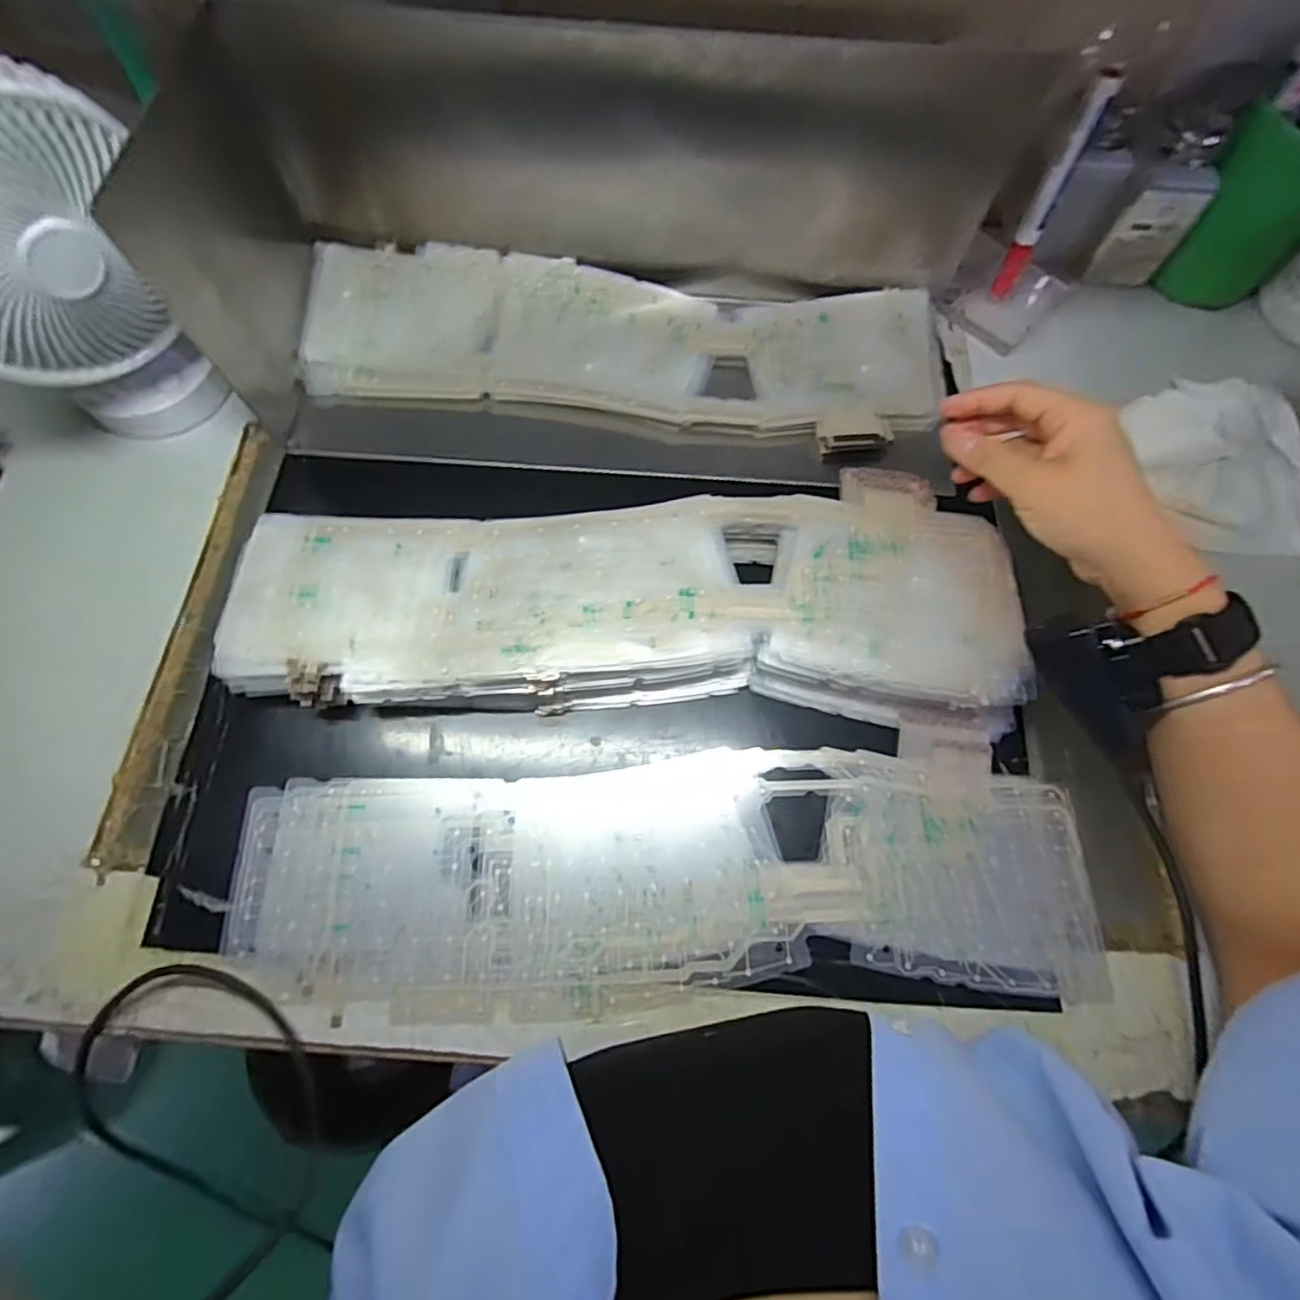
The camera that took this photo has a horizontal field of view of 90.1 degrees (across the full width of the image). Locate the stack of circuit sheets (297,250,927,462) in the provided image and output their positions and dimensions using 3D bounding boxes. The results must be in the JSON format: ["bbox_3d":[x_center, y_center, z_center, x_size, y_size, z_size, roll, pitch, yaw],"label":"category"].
[{"bbox_3d":[-0.018,-0.221,0.474,0.451,0.023,0.133,5,69,1],"label":"stack of circuit sheets"}]

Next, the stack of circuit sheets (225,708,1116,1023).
[{"bbox_3d":[0.009,0.119,0.356,0.454,0.012,0.137,-1,71,-3],"label":"stack of circuit sheets"}]

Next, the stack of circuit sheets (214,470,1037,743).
[{"bbox_3d":[-0.006,-0.038,0.394,0.446,0.036,0.159,3,71,-1],"label":"stack of circuit sheets"}]

